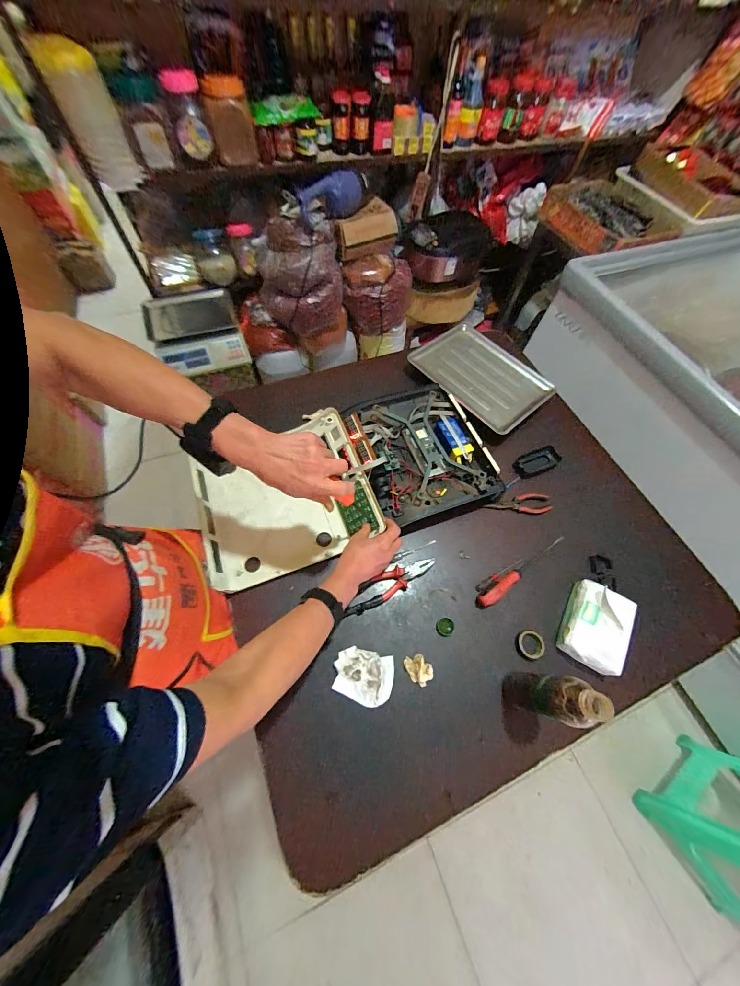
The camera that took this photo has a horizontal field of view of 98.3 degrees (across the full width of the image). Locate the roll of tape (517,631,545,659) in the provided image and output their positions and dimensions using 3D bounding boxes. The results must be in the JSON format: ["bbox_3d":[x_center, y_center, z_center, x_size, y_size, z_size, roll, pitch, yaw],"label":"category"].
[{"bbox_3d":[0.301,0.282,0.595,0.047,0.013,0.044,1,64,-3],"label":"roll of tape"}]

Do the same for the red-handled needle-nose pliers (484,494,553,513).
[{"bbox_3d":[0.335,0.023,0.726,0.153,0.007,0.046,-1,64,-4],"label":"red-handled needle-nose pliers"}]

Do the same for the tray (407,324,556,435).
[{"bbox_3d":[0.296,-0.322,0.856,0.253,0.028,0.336,-38,72,-20],"label":"tray"}]

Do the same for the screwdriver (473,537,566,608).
[{"bbox_3d":[0.315,0.156,0.653,0.251,0.031,0.028,-30,70,-17],"label":"screwdriver"}]

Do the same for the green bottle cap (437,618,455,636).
[{"bbox_3d":[0.142,0.250,0.600,0.030,0.014,0.031,1,64,-3],"label":"green bottle cap"}]

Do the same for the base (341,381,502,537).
[{"bbox_3d":[0.109,-0.095,0.729,0.293,0.061,0.317,-17,66,-12],"label":"base"}]

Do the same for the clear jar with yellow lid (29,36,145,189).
[{"bbox_3d":[-0.754,-1.005,0.877,0.113,0.264,0.101,-35,71,-19],"label":"clear jar with yellow lid"}]

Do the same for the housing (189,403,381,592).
[{"bbox_3d":[-0.184,-0.003,0.685,0.346,0.065,0.330,-18,67,-12],"label":"housing"}]

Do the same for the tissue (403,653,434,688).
[{"bbox_3d":[0.086,0.312,0.567,0.052,0.020,0.039,39,68,14],"label":"tissue"}]

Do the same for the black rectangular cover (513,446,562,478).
[{"bbox_3d":[0.410,-0.075,0.786,0.122,0.009,0.058,-22,67,-14],"label":"black rectangular cover"}]

